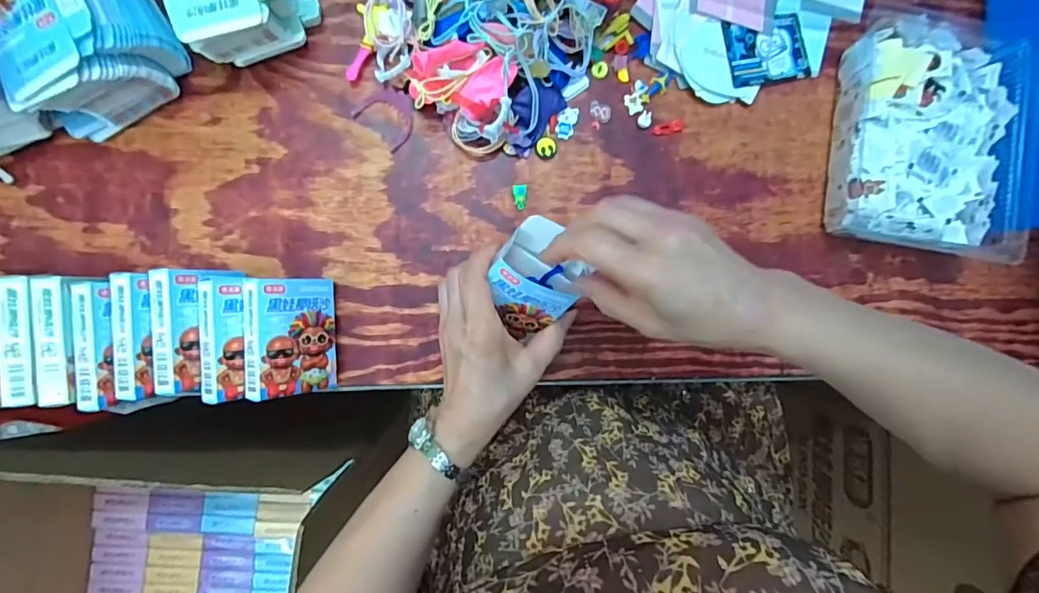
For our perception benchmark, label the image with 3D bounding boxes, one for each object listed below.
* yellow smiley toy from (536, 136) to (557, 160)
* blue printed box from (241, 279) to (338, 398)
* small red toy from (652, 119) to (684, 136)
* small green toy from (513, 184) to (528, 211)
[{"bbox_3d":[0.024,-0.135,0.459,0.019,0.006,0.020,14,87,-5],"label":"yellow smiley toy"},{"bbox_3d":[-0.181,0.032,0.404,0.020,0.067,0.091,-1,90,36],"label":"blue printed box"},{"bbox_3d":[0.140,-0.158,0.472,0.030,0.006,0.012,-16,90,-6],"label":"small red toy"},{"bbox_3d":[0.001,-0.090,0.454,0.013,0.010,0.023,-5,89,-6],"label":"small green toy"}]

